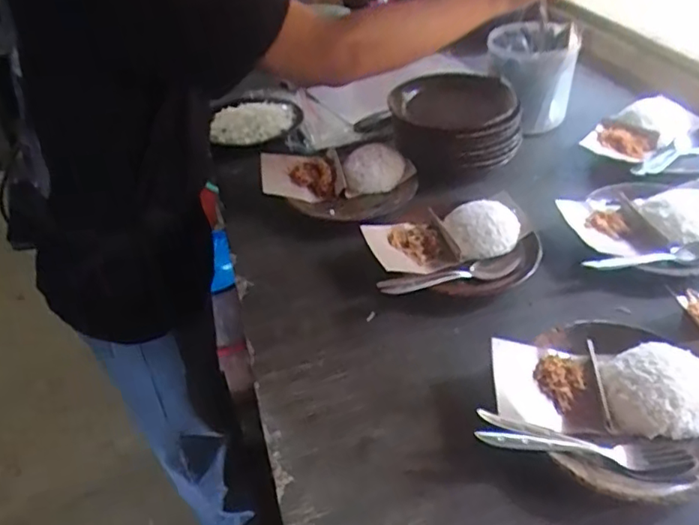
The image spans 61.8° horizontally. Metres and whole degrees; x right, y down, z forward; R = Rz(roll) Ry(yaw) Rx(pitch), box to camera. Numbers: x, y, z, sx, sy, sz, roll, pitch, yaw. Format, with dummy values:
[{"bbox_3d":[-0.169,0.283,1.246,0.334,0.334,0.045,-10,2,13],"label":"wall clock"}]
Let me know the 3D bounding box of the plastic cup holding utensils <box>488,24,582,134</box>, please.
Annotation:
[{"bbox_3d":[0.294,-0.303,0.953,0.129,0.155,0.127,7,41,13],"label":"plastic cup holding utensils"}]

